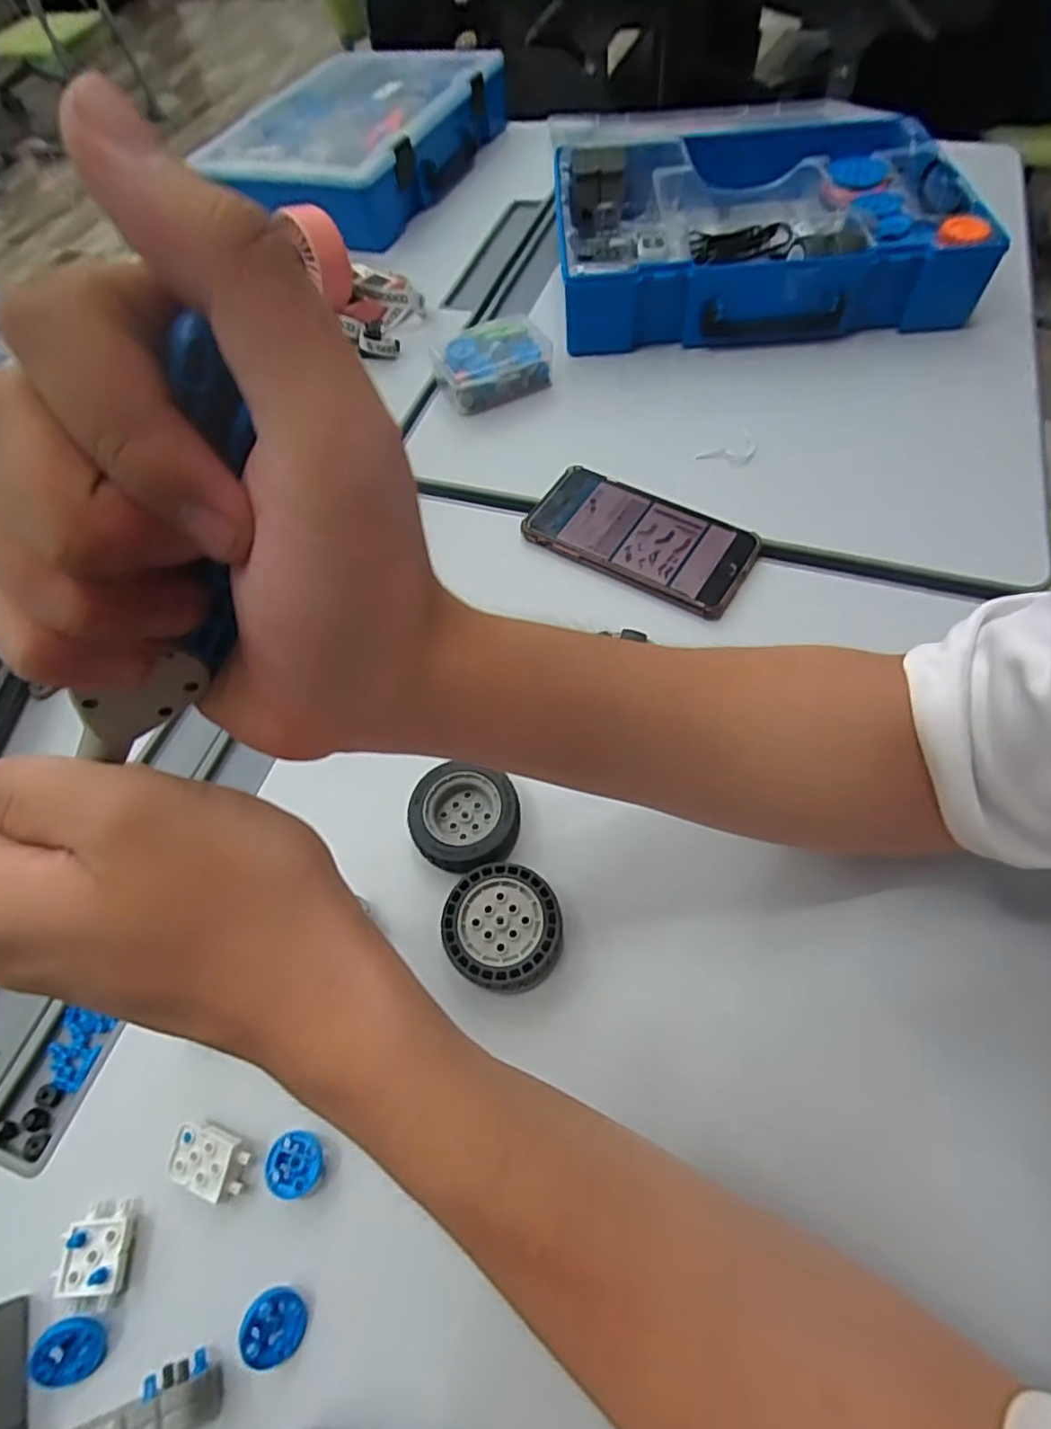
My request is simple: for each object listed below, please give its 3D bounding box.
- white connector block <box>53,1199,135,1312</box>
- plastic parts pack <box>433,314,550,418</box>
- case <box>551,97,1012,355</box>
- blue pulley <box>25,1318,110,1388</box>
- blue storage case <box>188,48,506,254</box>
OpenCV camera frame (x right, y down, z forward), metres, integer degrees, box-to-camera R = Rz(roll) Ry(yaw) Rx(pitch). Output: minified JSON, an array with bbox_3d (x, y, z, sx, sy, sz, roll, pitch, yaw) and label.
[{"bbox_3d":[-0.184,0.230,0.270,0.027,0.012,0.034,-8,59,1],"label":"white connector block"},{"bbox_3d":[-0.031,-0.317,0.570,0.097,0.038,0.081,-24,60,-8],"label":"plastic parts pack"},{"bbox_3d":[0.216,-0.481,0.628,0.369,0.075,0.287,-6,60,2],"label":"case"},{"bbox_3d":[-0.185,0.259,0.258,0.026,0.004,0.022,24,71,-12],"label":"blue pulley"},{"bbox_3d":[-0.212,-0.722,0.796,0.251,0.087,0.364,20,64,16],"label":"blue storage case"}]

